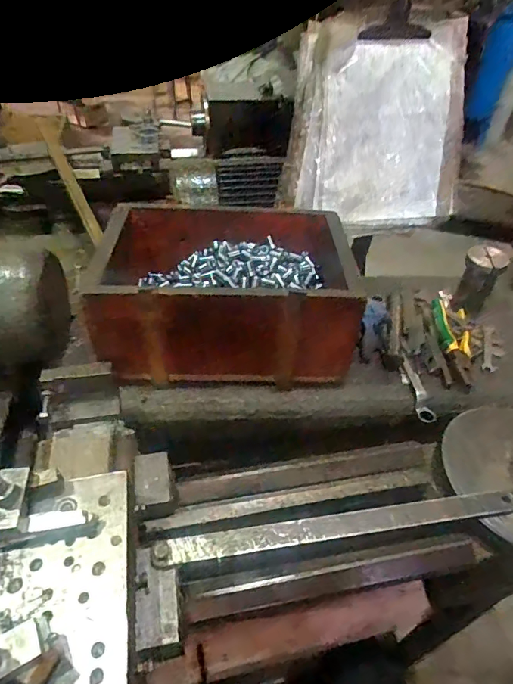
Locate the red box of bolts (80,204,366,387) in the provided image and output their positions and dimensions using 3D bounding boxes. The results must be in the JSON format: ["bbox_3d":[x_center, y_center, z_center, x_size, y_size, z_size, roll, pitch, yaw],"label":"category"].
[{"bbox_3d":[-0.045,-0.082,0.669,0.337,0.155,0.265,1,44,-4],"label":"red box of bolts"}]

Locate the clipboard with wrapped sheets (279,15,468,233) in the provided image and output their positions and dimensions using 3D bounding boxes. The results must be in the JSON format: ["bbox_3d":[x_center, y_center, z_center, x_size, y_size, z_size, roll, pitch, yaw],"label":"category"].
[{"bbox_3d":[0.205,-0.349,0.731,0.302,0.297,0.035,-2,28,-3],"label":"clipboard with wrapped sheets"}]

